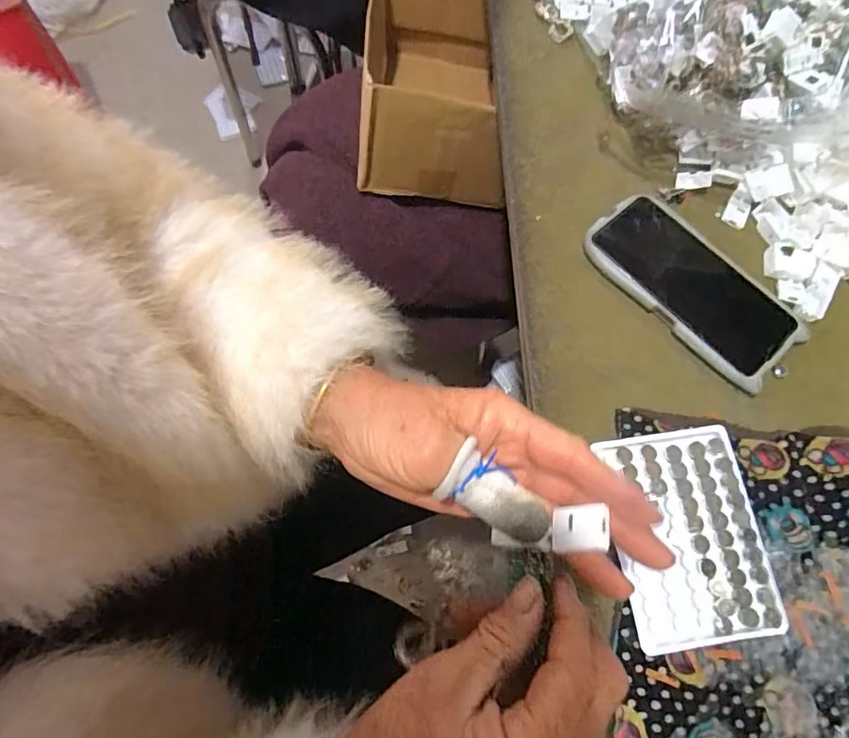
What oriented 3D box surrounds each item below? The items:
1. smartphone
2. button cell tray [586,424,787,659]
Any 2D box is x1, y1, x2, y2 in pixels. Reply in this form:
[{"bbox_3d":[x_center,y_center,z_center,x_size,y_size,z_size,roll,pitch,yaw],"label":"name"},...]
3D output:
[{"bbox_3d":[0.215,-0.070,0.412,0.089,0.009,0.170,-39,76,-16],"label":"smartphone"},{"bbox_3d":[0.172,0.108,0.343,0.089,0.018,0.131,-6,69,-1],"label":"button cell tray"}]

